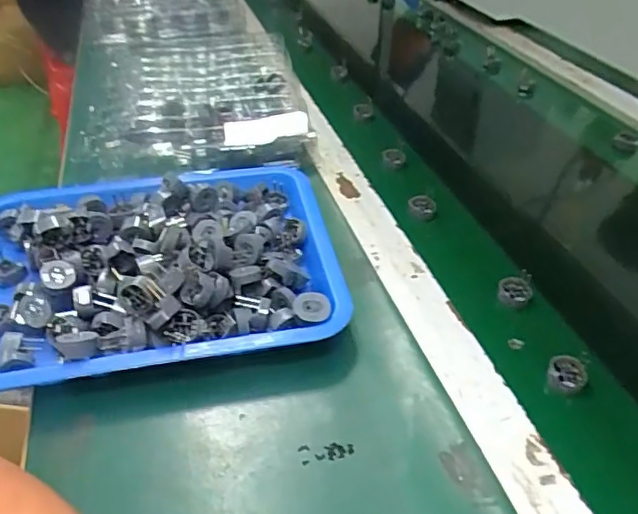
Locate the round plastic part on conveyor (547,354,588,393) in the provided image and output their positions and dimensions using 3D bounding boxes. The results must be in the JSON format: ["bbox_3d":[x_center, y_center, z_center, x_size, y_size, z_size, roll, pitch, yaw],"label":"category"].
[{"bbox_3d":[0.192,0.090,0.433,0.027,0.012,0.027,0,39,0],"label":"round plastic part on conveyor"}]

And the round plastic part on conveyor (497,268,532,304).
[{"bbox_3d":[0.176,0.031,0.502,0.028,0.028,0.006,-5,-6,21],"label":"round plastic part on conveyor"}]

